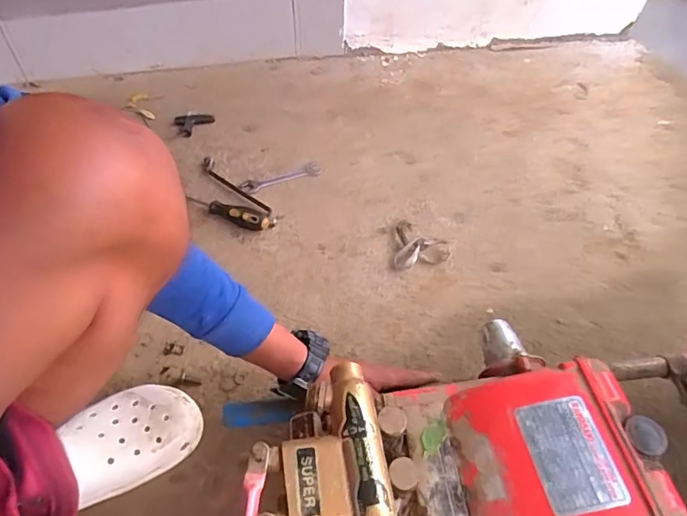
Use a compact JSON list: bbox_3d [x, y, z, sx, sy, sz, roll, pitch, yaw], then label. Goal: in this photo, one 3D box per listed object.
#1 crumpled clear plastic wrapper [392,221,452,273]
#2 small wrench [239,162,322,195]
[{"bbox_3d":[0.131,-0.021,0.813,0.089,0.023,0.108,6,51,5],"label":"crumpled clear plastic wrapper"},{"bbox_3d":[-0.113,-0.147,0.908,0.151,0.011,0.039,-23,54,-17],"label":"small wrench"}]

